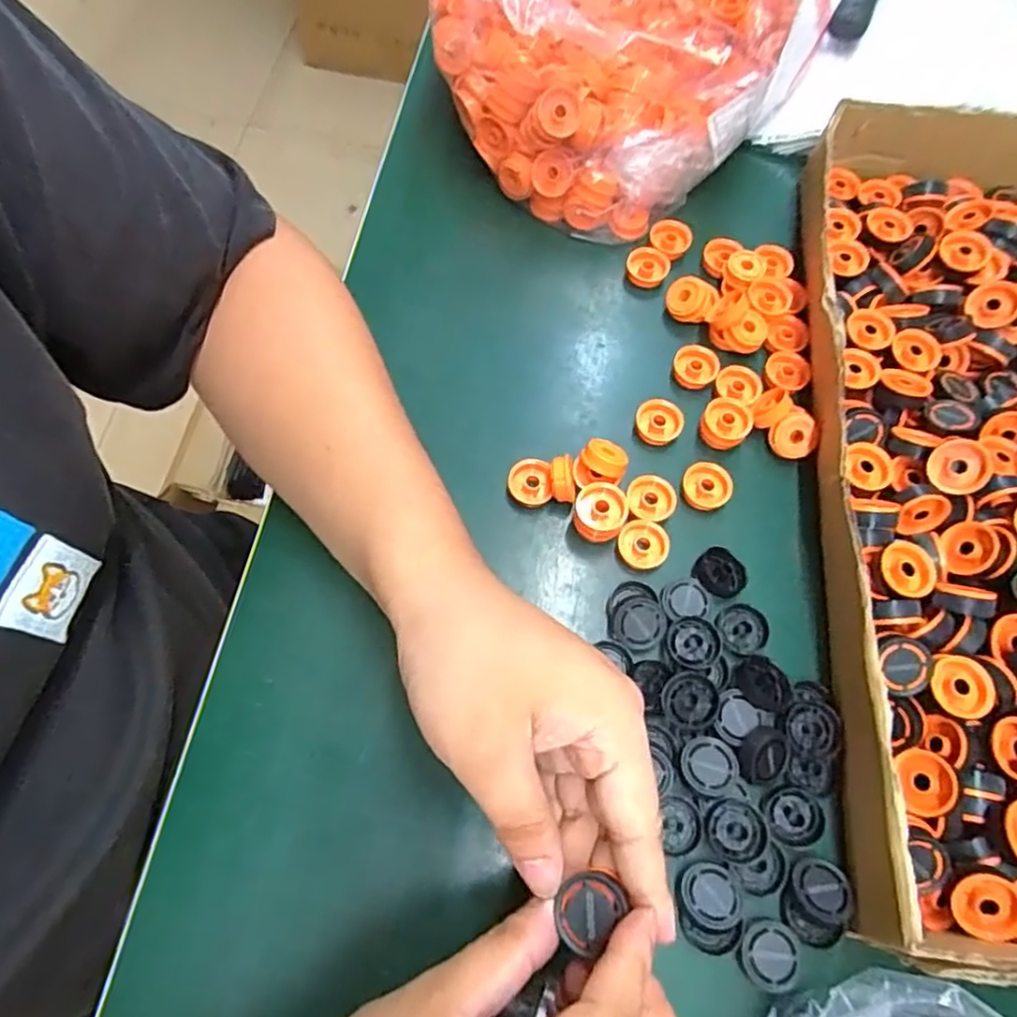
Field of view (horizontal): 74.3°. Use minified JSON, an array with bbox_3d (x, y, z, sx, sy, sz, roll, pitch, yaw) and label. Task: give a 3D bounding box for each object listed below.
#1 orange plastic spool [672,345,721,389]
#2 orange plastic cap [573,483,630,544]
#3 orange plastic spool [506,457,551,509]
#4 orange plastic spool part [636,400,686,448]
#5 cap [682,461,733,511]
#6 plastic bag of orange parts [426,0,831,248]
[{"bbox_3d":[0.109,-0.082,0.391,0.025,0.011,0.022,12,68,6],"label":"orange plastic spool"},{"bbox_3d":[0.047,0.002,0.345,0.026,0.018,0.025,4,67,3],"label":"orange plastic cap"},{"bbox_3d":[0.011,-0.014,0.360,0.023,0.007,0.027,-2,67,1],"label":"orange plastic spool"},{"bbox_3d":[0.084,-0.048,0.375,0.026,0.010,0.023,27,70,12],"label":"orange plastic spool part"},{"bbox_3d":[0.107,-0.012,0.361,0.026,0.009,0.024,0,67,1],"label":"cap"},{"bbox_3d":[0.073,-0.312,0.403,0.204,0.170,0.230,35,72,14],"label":"plastic bag of orange parts"}]

